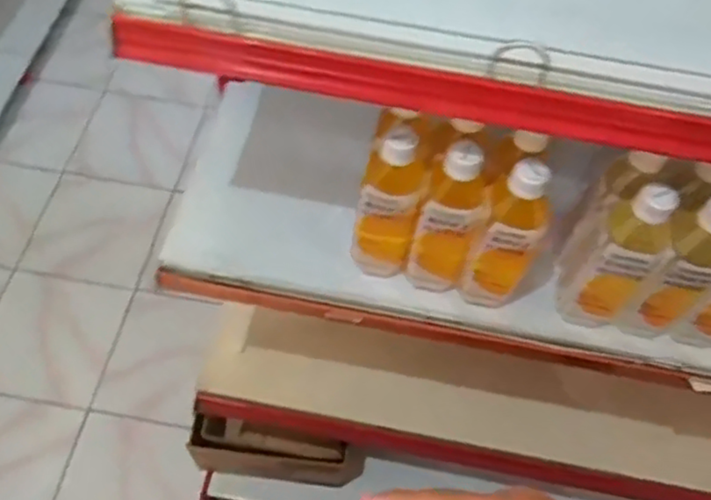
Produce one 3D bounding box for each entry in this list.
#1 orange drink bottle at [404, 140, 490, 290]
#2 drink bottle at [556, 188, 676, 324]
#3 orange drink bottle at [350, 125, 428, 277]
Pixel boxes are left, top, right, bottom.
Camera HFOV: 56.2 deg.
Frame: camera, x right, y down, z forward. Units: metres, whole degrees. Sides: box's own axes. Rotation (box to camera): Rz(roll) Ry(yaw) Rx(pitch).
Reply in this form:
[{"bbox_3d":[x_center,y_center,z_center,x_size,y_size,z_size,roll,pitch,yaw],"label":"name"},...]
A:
[{"bbox_3d":[0.095,-0.031,0.674,0.062,0.188,0.053,13,59,5],"label":"orange drink bottle"},{"bbox_3d":[0.264,0.008,0.661,0.058,0.205,0.059,1,59,-2],"label":"drink bottle"},{"bbox_3d":[0.036,-0.043,0.679,0.068,0.184,0.055,9,59,2],"label":"orange drink bottle"}]

